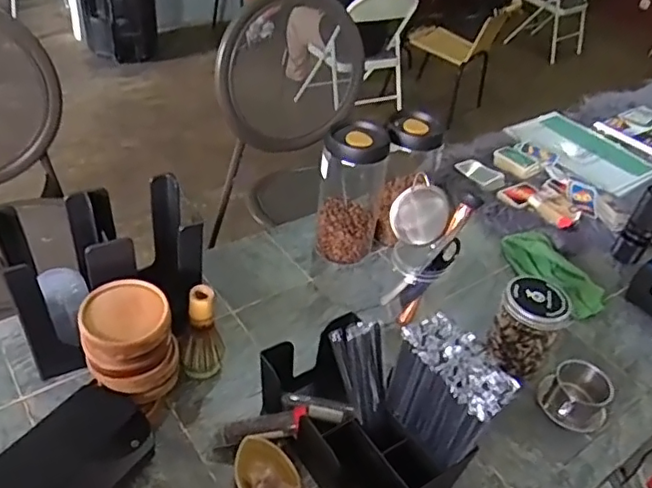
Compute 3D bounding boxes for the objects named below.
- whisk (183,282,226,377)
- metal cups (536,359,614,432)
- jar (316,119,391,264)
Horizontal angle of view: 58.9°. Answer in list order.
[{"bbox_3d":[-0.160,0.120,0.748,0.053,0.138,0.050,-1,40,-11],"label":"whisk"},{"bbox_3d":[0.342,0.205,0.791,0.079,0.060,0.077,-5,41,-16],"label":"metal cups"},{"bbox_3d":[0.041,-0.085,0.958,0.099,0.215,0.105,5,40,-4],"label":"jar"}]

